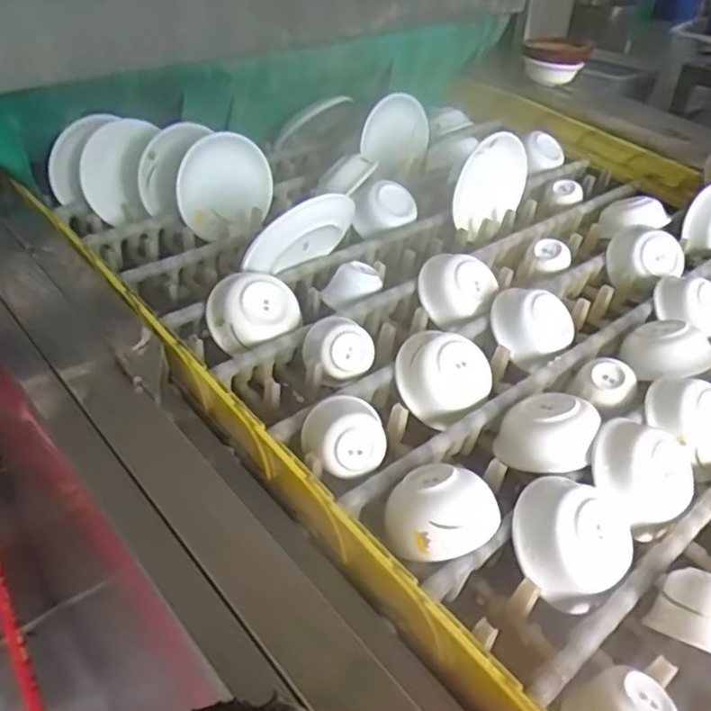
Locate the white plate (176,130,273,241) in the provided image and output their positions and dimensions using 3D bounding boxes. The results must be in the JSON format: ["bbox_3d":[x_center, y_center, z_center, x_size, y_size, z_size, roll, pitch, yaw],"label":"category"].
[{"bbox_3d":[-0.181,-0.239,0.919,0.142,0.135,0.032,-29,39,-22],"label":"white plate"}]

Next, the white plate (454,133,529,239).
[{"bbox_3d":[0.205,-0.259,0.999,0.151,0.142,0.017,-27,38,-22],"label":"white plate"}]

